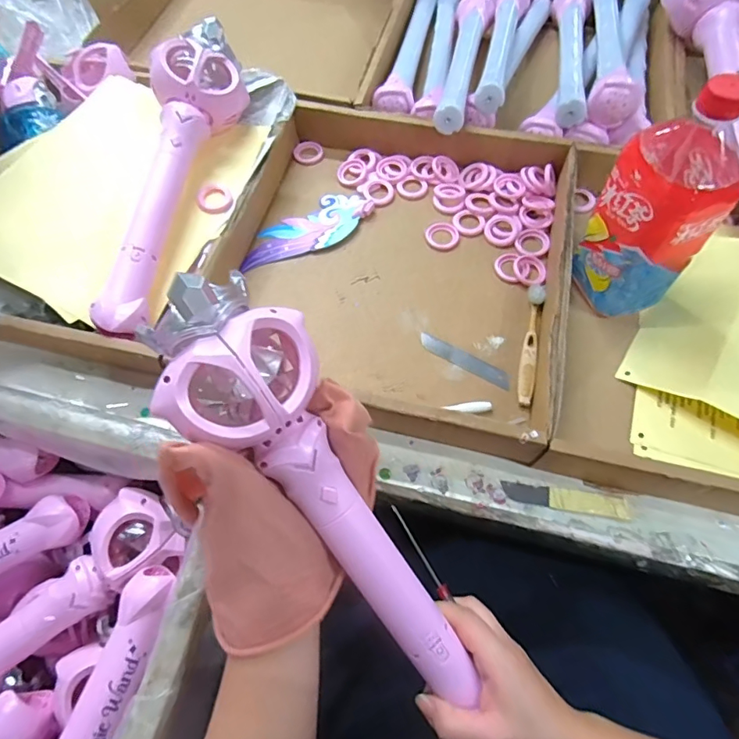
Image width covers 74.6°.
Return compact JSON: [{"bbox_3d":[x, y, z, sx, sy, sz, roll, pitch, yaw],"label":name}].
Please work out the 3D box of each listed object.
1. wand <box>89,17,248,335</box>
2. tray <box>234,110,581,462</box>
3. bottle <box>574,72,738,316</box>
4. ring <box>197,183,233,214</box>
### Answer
[{"bbox_3d":[-0.218,-0.208,0.509,0.085,0.094,0.357,12,65,7],"label":"wand"},{"bbox_3d":[0.027,-0.121,0.520,0.351,0.054,0.381,13,66,9],"label":"tray"},{"bbox_3d":[0.255,-0.144,0.427,0.095,0.216,0.095,37,71,18],"label":"bottle"},{"bbox_3d":[-0.174,-0.192,0.546,0.038,0.008,0.039,-1,64,1],"label":"ring"}]

